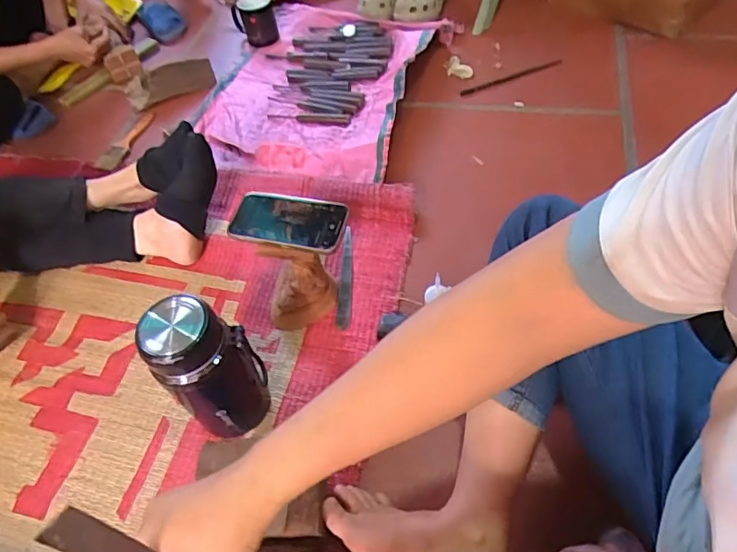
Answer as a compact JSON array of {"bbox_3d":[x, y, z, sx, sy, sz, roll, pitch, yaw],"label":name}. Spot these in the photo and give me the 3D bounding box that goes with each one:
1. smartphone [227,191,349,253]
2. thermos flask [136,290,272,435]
[{"bbox_3d":[-0.100,-0.072,0.681,0.147,0.014,0.078,9,63,13],"label":"smartphone"},{"bbox_3d":[-0.189,0.116,0.635,0.083,0.214,0.085,-3,51,4],"label":"thermos flask"}]

